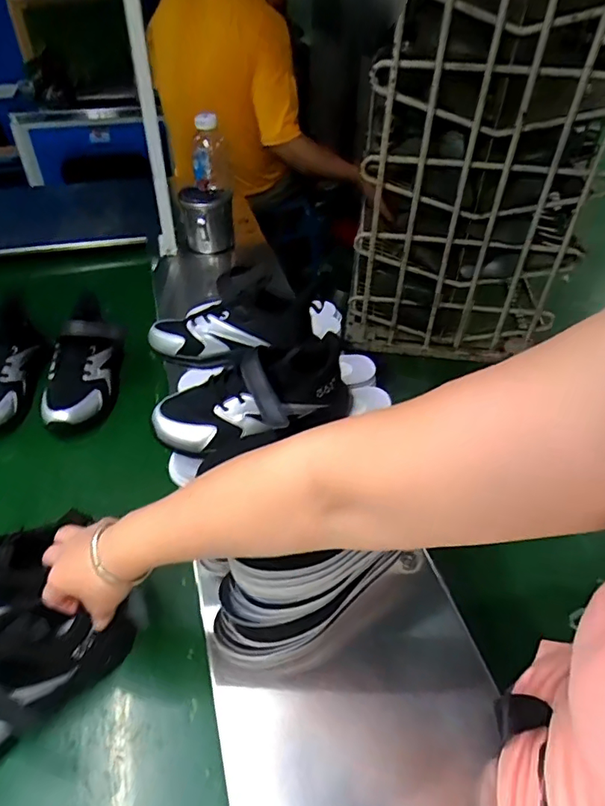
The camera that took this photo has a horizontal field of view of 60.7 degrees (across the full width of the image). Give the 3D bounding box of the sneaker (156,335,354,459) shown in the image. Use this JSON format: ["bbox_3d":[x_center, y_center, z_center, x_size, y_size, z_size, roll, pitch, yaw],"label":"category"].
[{"bbox_3d":[-0.046,0.003,0.527,0.206,0.102,0.103,-19,47,-7],"label":"sneaker"}]

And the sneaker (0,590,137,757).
[{"bbox_3d":[-0.244,0.231,0.422,0.217,0.086,0.096,-24,51,-27],"label":"sneaker"}]

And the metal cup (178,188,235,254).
[{"bbox_3d":[-0.186,-0.359,1.015,0.078,0.118,0.079,29,48,23],"label":"metal cup"}]

